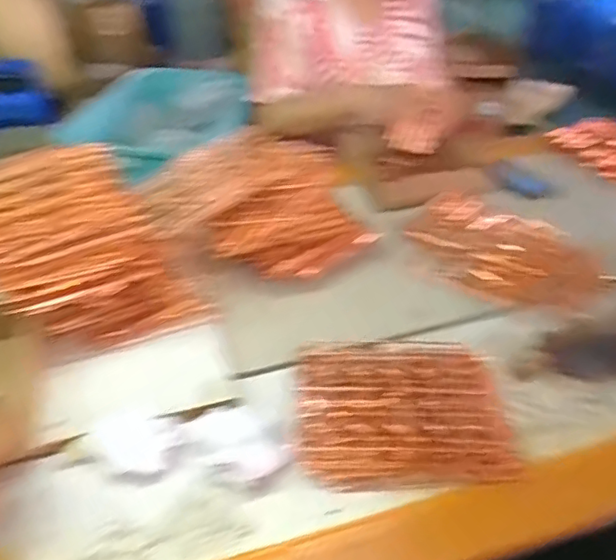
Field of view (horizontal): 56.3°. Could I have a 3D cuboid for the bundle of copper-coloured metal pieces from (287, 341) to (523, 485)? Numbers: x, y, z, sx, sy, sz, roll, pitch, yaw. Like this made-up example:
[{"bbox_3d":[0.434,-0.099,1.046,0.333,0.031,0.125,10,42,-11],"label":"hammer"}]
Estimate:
[{"bbox_3d":[0.109,0.145,0.687,0.259,0.046,0.194,-1,39,-2],"label":"bundle of copper-coloured metal pieces"}]

